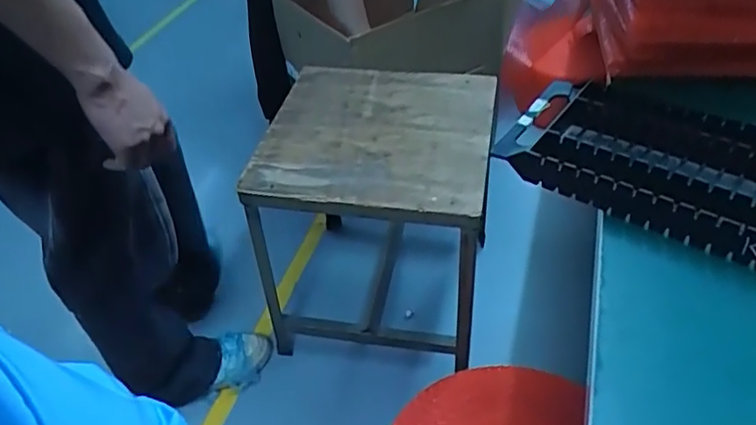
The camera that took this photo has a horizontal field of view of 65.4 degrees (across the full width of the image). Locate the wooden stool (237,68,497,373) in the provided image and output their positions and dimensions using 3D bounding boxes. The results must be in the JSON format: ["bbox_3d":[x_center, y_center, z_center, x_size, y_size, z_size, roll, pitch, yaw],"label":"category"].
[{"bbox_3d":[0.005,0.008,1.230,0.431,0.452,0.410,6,44,13],"label":"wooden stool"}]

